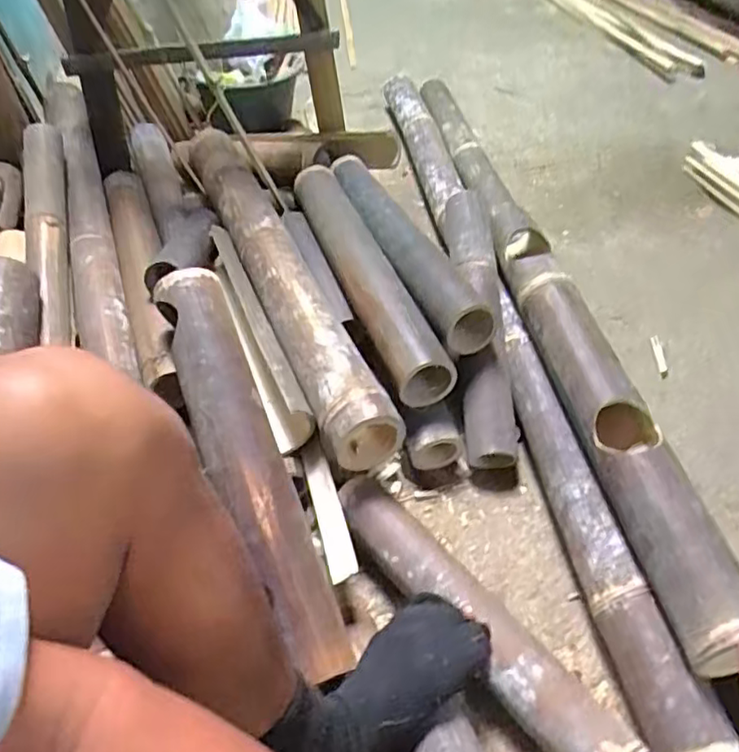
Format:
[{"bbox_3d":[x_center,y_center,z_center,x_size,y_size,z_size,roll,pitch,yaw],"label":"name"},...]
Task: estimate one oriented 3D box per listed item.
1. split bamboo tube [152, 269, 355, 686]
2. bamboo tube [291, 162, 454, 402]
[{"bbox_3d":[-0.138,0.077,0.671,0.091,0.052,0.483,-20,73,-14],"label":"split bamboo tube"},{"bbox_3d":[-0.021,-0.157,0.917,0.081,0.084,0.520,-18,48,-13],"label":"bamboo tube"}]

